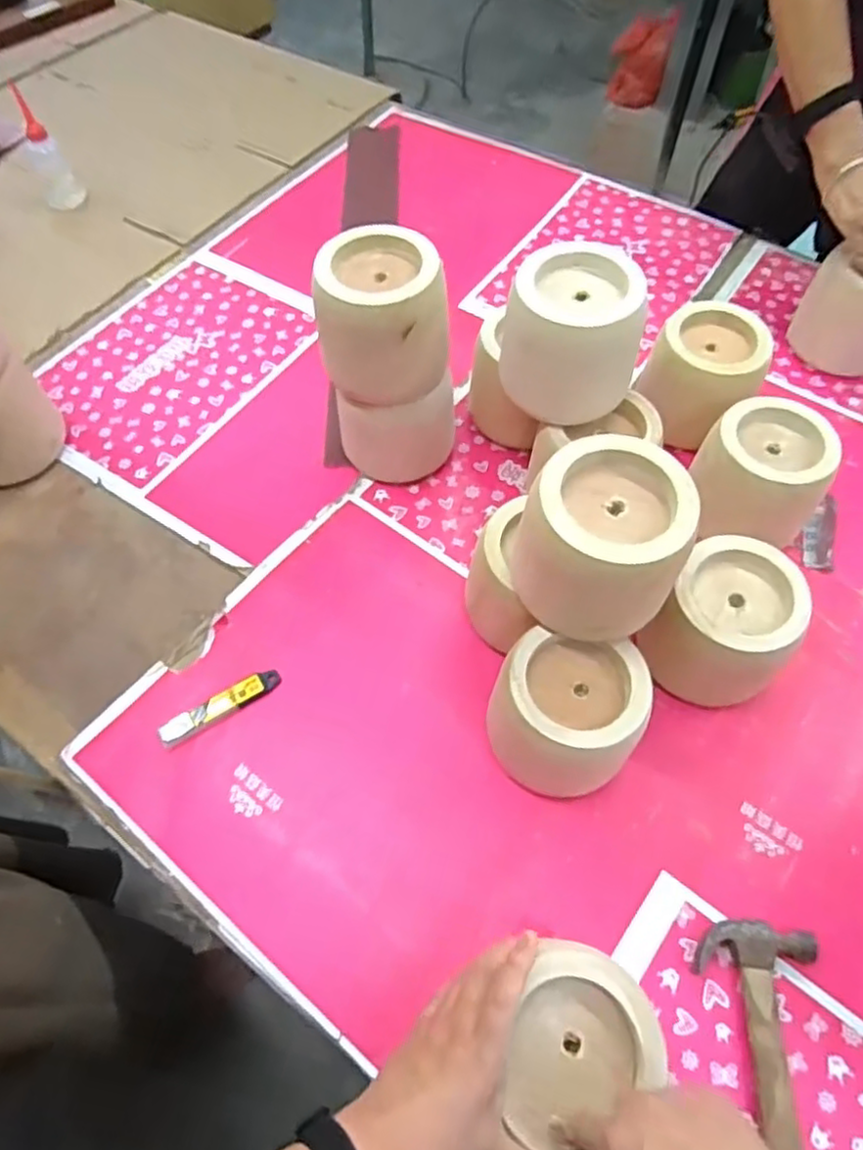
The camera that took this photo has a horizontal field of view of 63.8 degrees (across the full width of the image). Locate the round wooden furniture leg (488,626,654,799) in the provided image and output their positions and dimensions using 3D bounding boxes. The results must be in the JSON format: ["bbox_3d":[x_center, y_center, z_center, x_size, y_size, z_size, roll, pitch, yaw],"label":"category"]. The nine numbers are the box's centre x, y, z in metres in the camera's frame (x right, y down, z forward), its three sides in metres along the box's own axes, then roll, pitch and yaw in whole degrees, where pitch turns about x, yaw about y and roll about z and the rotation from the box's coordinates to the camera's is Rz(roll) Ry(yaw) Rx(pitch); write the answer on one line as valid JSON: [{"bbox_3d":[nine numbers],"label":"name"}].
[{"bbox_3d":[0.122,0.136,0.636,0.133,0.135,0.114,8,60,4],"label":"round wooden furniture leg"}]

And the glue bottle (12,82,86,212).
[{"bbox_3d":[-0.630,-0.688,1.131,0.067,0.154,0.054,-26,63,-15],"label":"glue bottle"}]

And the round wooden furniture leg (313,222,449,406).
[{"bbox_3d":[-0.046,-0.264,0.720,0.130,0.133,0.105,1,60,0],"label":"round wooden furniture leg"}]

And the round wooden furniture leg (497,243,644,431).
[{"bbox_3d":[0.145,-0.240,0.702,0.136,0.128,0.108,13,61,7],"label":"round wooden furniture leg"}]

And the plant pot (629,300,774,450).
[{"bbox_3d":[0.321,-0.237,0.828,0.123,0.101,0.130,0,60,0],"label":"plant pot"}]

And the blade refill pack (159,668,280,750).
[{"bbox_3d":[-0.215,0.133,0.707,0.129,0.013,0.026,-25,63,-14],"label":"blade refill pack"}]

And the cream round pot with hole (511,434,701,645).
[{"bbox_3d":[0.137,-0.025,0.578,0.124,0.126,0.121,0,60,0],"label":"cream round pot with hole"}]

